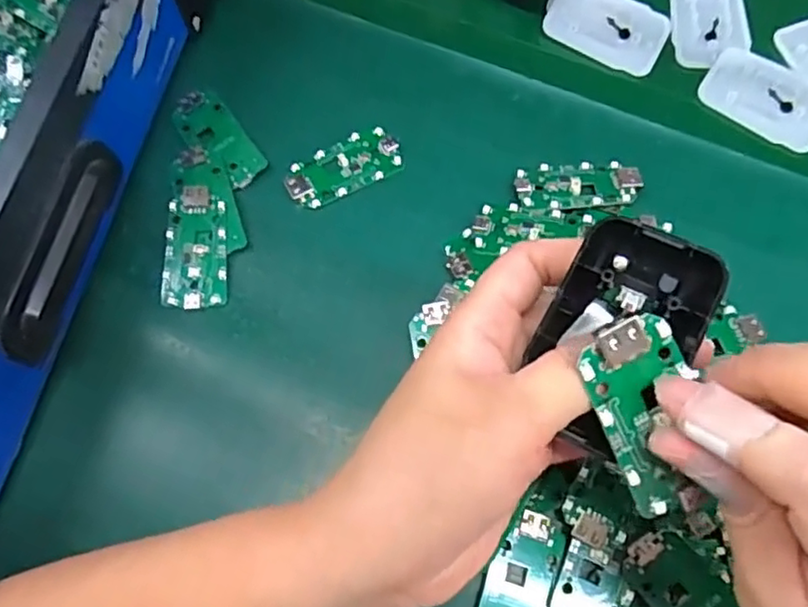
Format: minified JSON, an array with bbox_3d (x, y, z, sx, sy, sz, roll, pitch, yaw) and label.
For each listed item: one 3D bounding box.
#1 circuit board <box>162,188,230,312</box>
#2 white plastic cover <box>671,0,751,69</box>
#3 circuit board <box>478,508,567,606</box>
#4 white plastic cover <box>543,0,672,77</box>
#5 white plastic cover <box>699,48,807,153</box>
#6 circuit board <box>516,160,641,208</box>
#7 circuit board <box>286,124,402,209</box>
[{"bbox_3d":[-0.108,-0.029,0.322,0.031,0.007,0.063,-5,70,1],"label":"circuit board"},{"bbox_3d":[0.183,-0.171,0.380,0.043,0.004,0.070,2,70,3],"label":"white plastic cover"},{"bbox_3d":[0.049,0.122,0.269,0.029,0.004,0.063,16,72,8],"label":"circuit board"},{"bbox_3d":[0.120,-0.165,0.376,0.070,0.008,0.044,25,73,11],"label":"white plastic cover"},{"bbox_3d":[0.207,-0.118,0.358,0.069,0.004,0.047,31,74,13],"label":"white plastic cover"},{"bbox_3d":[0.091,-0.063,0.330,0.064,0.005,0.029,-6,70,1],"label":"circuit board"},{"bbox_3d":[-0.033,-0.074,0.343,0.063,0.006,0.030,-27,71,-7],"label":"circuit board"}]

